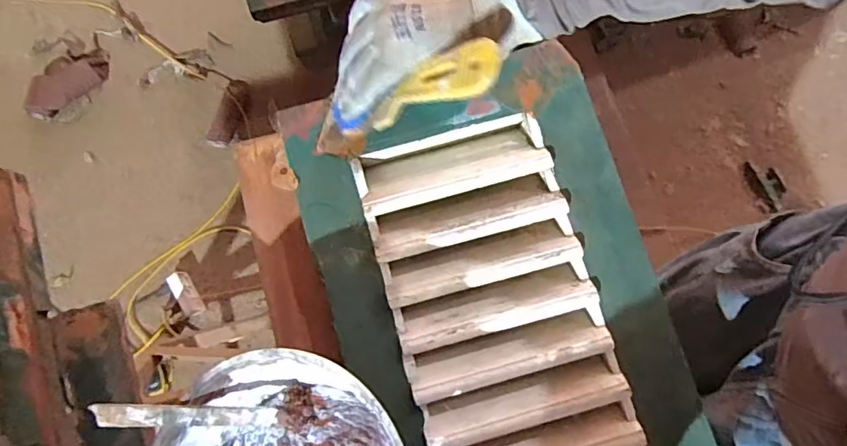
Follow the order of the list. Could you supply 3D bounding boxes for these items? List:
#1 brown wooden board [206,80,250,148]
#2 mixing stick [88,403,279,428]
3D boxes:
[{"bbox_3d":[-0.484,-0.274,1.345,0.067,0.044,0.181,18,80,5],"label":"brown wooden board"},{"bbox_3d":[-0.177,0.148,0.408,0.129,0.004,0.015,10,79,-21],"label":"mixing stick"}]

